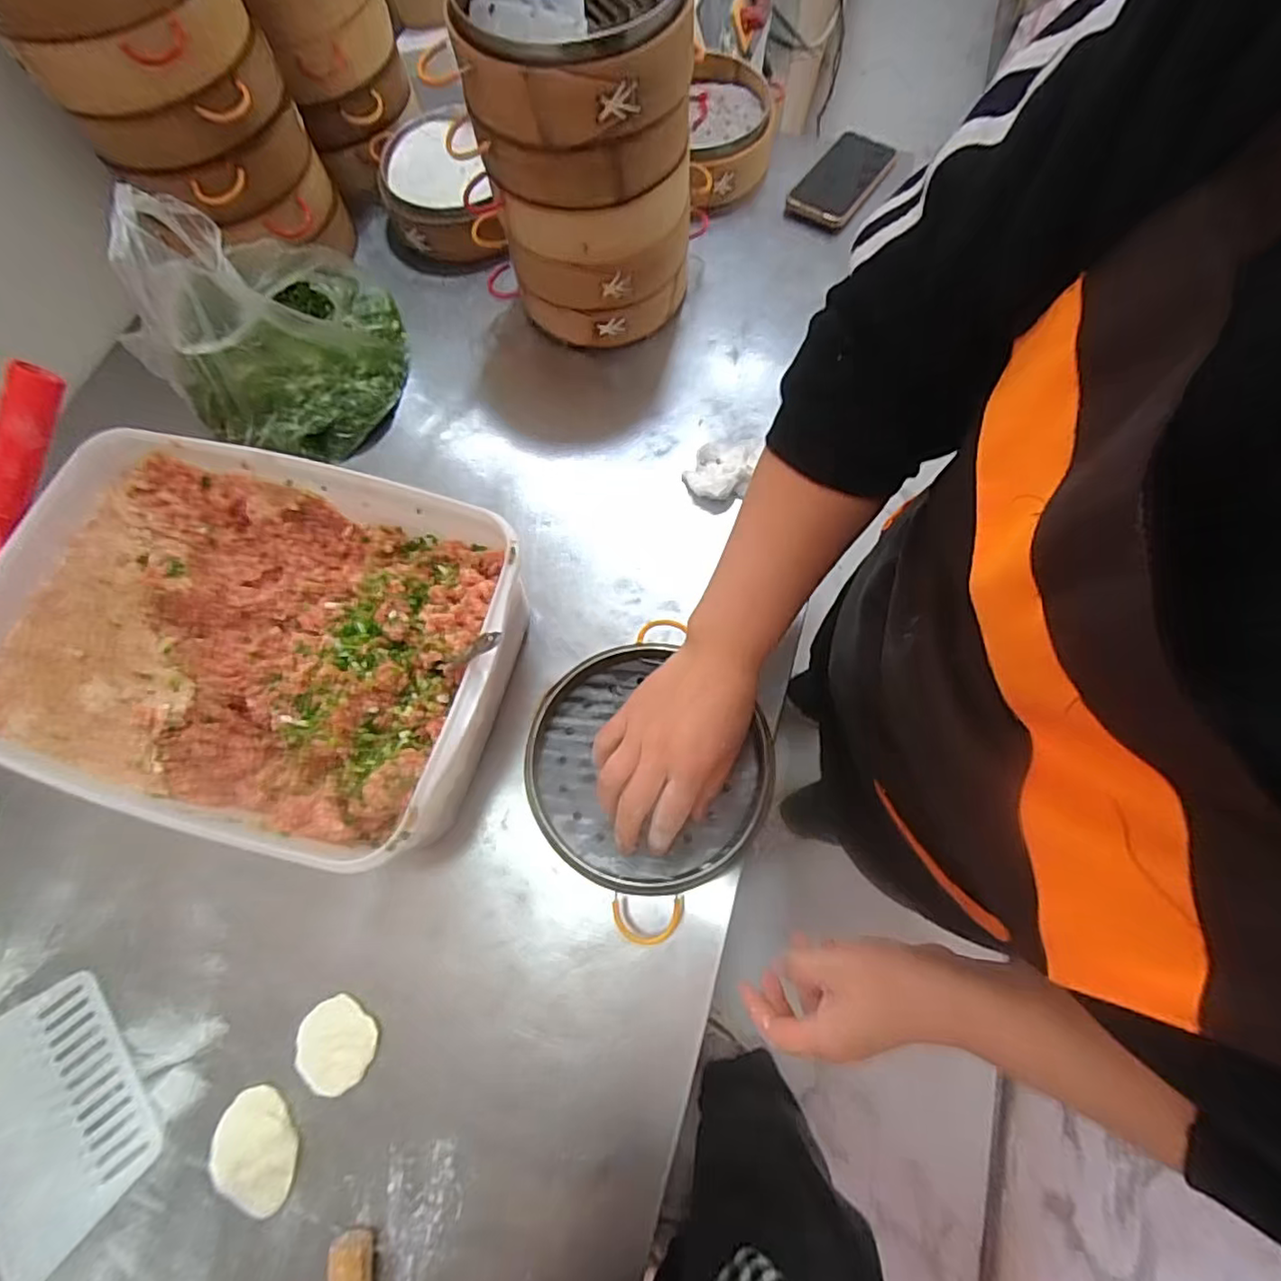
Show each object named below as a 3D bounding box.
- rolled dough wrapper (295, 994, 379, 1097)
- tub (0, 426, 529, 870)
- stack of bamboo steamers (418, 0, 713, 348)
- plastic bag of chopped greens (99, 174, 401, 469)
[{"bbox_3d":[-0.214,0.283,0.429,0.055,0.005,0.055,-1,71,2],"label":"rolled dough wrapper"},{"bbox_3d":[-0.285,-0.003,0.467,0.372,0.102,0.252,16,72,8],"label":"tub"},{"bbox_3d":[-0.057,-0.425,0.546,0.190,0.238,0.189,-11,71,-2],"label":"stack of bamboo steamers"},{"bbox_3d":[-0.313,-0.294,0.543,0.152,0.180,0.215,22,73,10],"label":"plastic bag of chopped greens"}]

